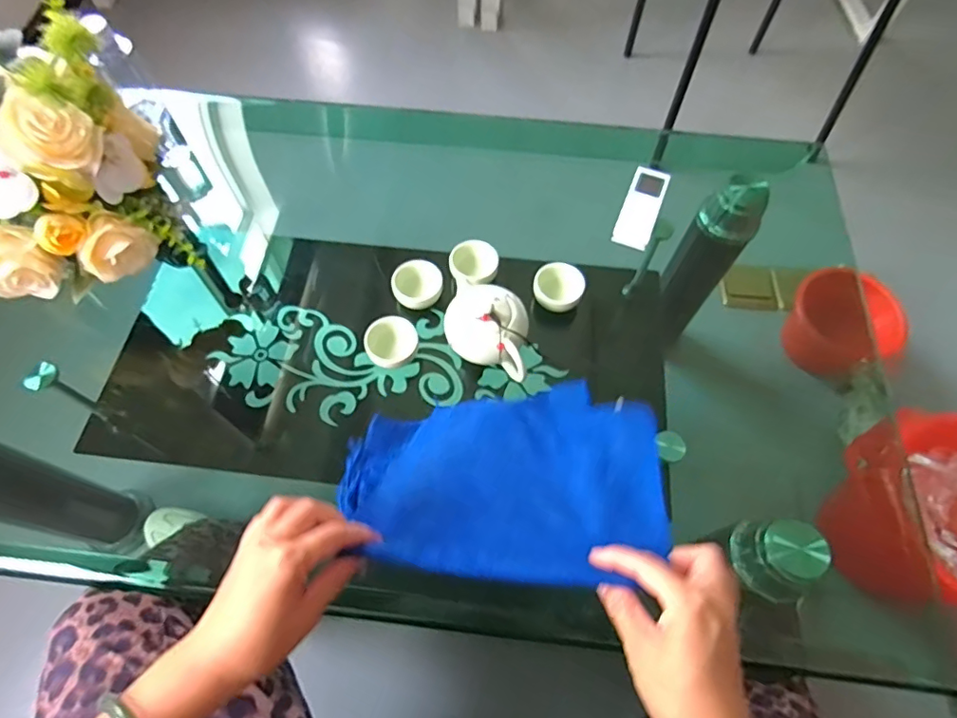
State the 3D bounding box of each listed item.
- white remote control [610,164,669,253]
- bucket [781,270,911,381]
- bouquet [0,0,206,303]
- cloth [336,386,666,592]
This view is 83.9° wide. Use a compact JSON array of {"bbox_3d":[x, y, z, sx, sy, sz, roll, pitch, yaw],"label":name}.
[{"bbox_3d":[0.212,-0.196,0.690,0.045,0.021,0.120,20,65,10],"label":"white remote control"},{"bbox_3d":[0.689,-0.059,1.005,0.172,0.161,0.153,12,64,6],"label":"bucket"},{"bbox_3d":[-0.449,-0.192,0.512,0.220,0.178,0.185,-15,64,-8],"label":"bouquet"},{"bbox_3d":[0.016,0.099,0.458,0.262,0.104,0.171,4,63,1],"label":"cloth"}]

